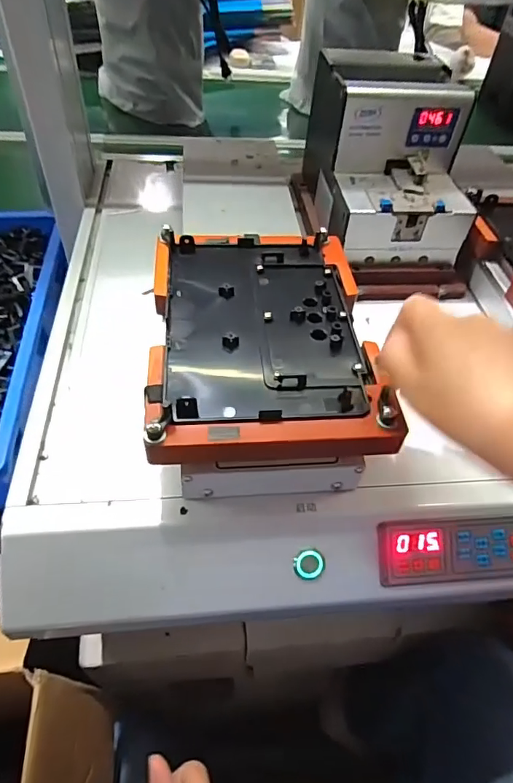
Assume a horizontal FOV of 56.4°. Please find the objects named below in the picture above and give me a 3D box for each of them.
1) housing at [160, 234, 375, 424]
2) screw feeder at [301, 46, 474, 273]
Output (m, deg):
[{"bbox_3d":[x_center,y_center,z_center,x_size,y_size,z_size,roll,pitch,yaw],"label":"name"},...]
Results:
[{"bbox_3d":[0.004,-0.053,0.352,0.134,0.013,0.183,-2,49,-6],"label":"housing"},{"bbox_3d":[0.132,-0.242,0.486,0.134,0.136,0.191,-2,49,-6],"label":"screw feeder"}]

